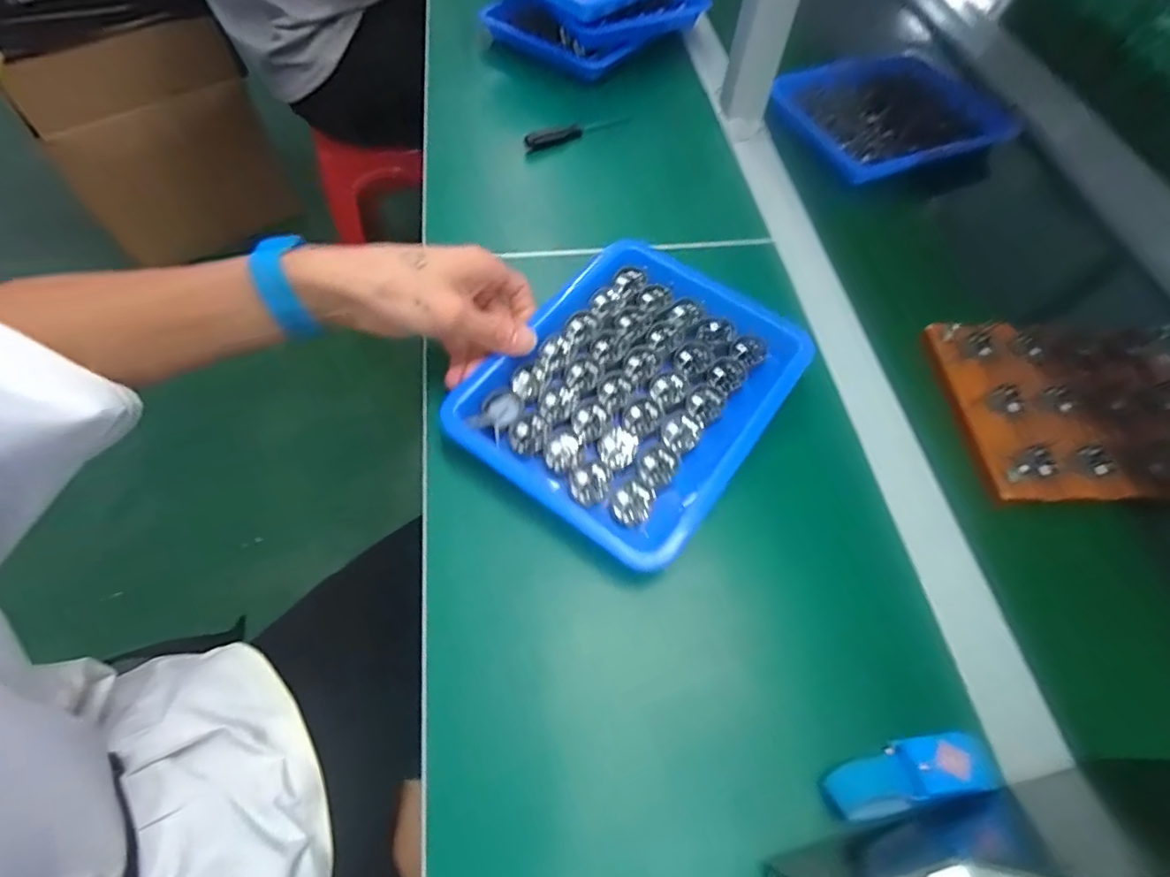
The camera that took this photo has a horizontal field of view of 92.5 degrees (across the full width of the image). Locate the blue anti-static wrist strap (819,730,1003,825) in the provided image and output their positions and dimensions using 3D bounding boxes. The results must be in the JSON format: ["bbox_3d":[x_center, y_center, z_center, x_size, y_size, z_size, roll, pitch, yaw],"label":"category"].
[{"bbox_3d":[0.159,0.165,0.276,0.081,0.014,0.027,-7,60,-8],"label":"blue anti-static wrist strap"}]

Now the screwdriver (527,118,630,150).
[{"bbox_3d":[-0.008,-0.290,0.529,0.103,0.018,0.012,-25,64,-17],"label":"screwdriver"}]

